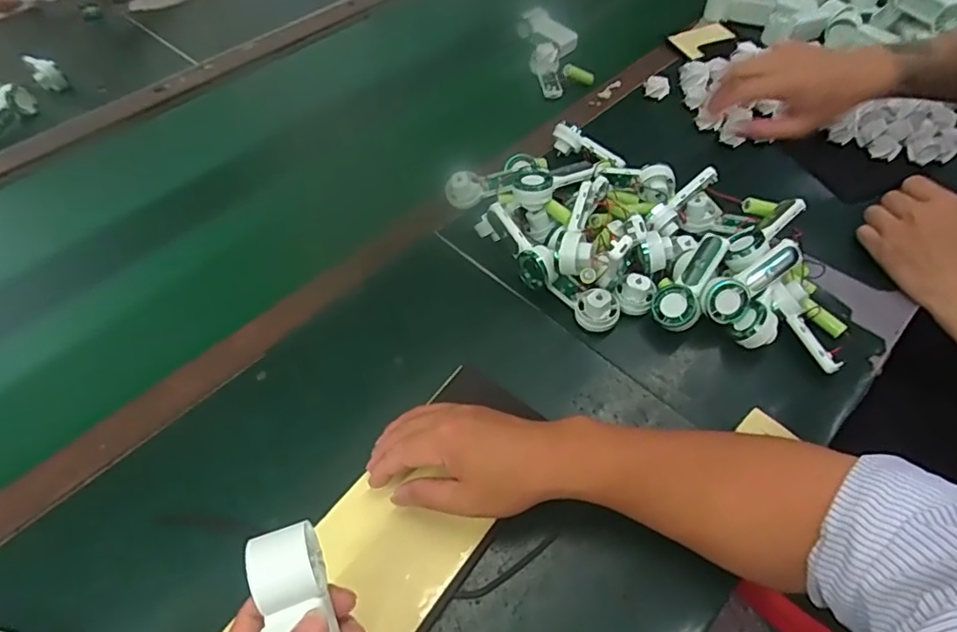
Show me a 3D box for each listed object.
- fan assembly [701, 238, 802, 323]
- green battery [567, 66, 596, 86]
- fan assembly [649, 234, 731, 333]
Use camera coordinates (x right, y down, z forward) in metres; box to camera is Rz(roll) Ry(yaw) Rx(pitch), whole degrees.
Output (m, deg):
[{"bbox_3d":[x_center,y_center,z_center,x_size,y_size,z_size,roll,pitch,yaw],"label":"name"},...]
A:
[{"bbox_3d":[0.241,-0.030,0.496,0.092,0.025,0.031,-38,58,7],"label":"fan assembly"},{"bbox_3d":[0.134,-0.317,0.739,0.044,0.016,0.014,0,48,-34],"label":"green battery"},{"bbox_3d":[0.192,-0.031,0.505,0.041,0.021,0.093,32,88,22],"label":"fan assembly"}]

